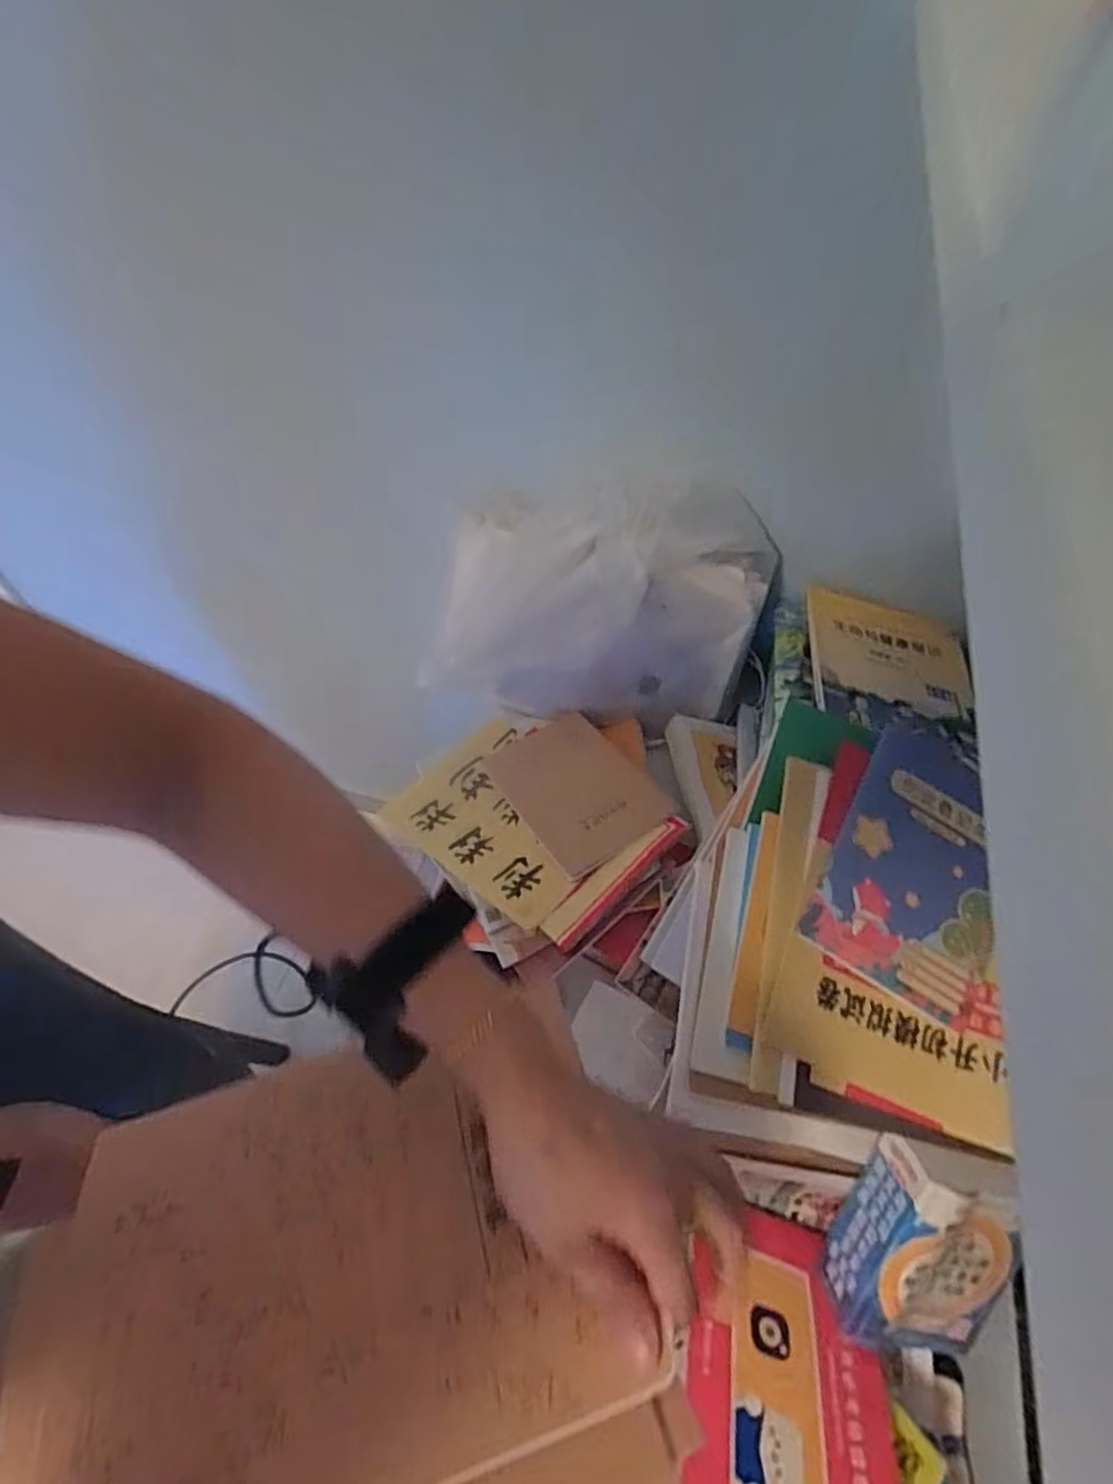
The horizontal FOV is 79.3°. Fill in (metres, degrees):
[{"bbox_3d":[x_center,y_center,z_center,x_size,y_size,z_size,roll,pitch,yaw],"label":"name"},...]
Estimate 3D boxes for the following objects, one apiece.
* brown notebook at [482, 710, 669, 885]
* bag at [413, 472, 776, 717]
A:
[{"bbox_3d":[0.019,0.050,0.763,0.131,0.008,0.211,-30,46,-12],"label":"brown notebook"},{"bbox_3d":[0.047,-0.155,0.756,0.363,0.276,0.145,6,57,0],"label":"bag"}]

